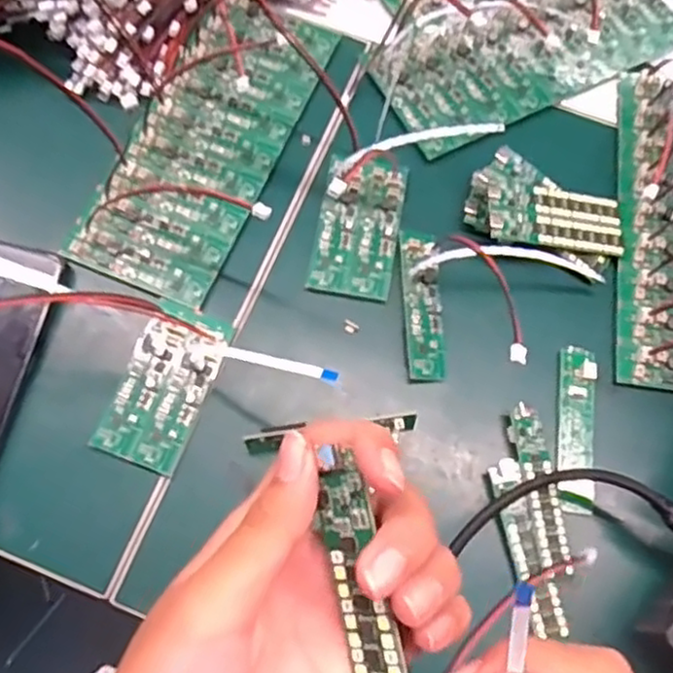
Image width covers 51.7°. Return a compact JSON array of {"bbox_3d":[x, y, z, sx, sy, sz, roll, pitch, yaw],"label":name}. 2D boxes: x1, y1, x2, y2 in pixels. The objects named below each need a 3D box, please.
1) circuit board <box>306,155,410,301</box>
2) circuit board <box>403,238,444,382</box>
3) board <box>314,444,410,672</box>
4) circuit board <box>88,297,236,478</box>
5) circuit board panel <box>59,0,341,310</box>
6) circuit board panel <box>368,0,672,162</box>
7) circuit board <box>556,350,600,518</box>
[{"bbox_3d":[0.013,-0.062,0.380,0.044,0.008,0.081,11,71,1],"label":"circuit board"},{"bbox_3d":[0.046,-0.016,0.365,0.020,0.008,0.078,0,71,-2],"label":"circuit board"},{"bbox_3d":[0.008,0.073,0.191,0.018,0.004,0.080,-15,84,31],"label":"board"},{"bbox_3d":[-0.086,0.023,0.350,0.044,0.005,0.083,21,72,5],"label":"circuit board"},{"bbox_3d":[-0.071,-0.115,0.398,0.079,0.014,0.195,22,72,5],"label":"circuit board panel"},{"bbox_3d":[0.119,-0.177,0.420,0.191,0.011,0.079,-26,73,-11],"label":"circuit board panel"},{"bbox_3d":[0.122,0.045,0.349,0.018,0.007,0.084,7,70,1],"label":"circuit board"}]

